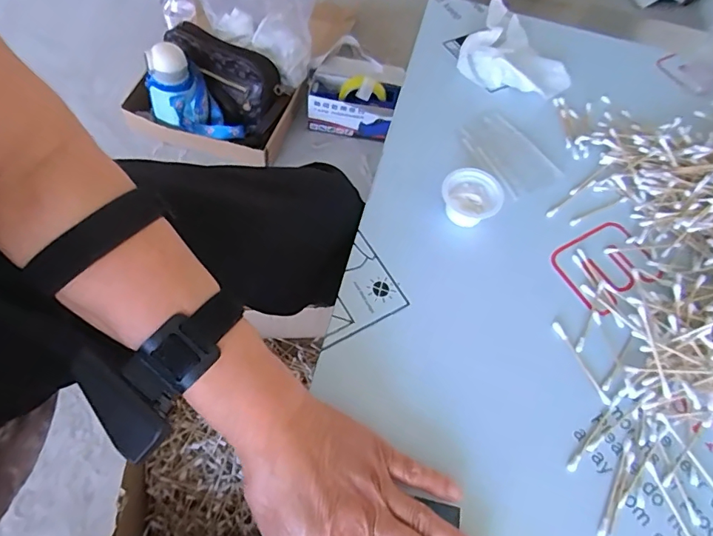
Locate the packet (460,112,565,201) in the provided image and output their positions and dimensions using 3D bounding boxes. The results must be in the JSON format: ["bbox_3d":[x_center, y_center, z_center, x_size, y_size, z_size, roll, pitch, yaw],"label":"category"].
[{"bbox_3d":[0.156,-0.117,0.479,0.063,0.008,0.099,-27,68,-19],"label":"packet"}]

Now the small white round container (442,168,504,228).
[{"bbox_3d":[0.106,-0.065,0.425,0.050,0.035,0.046,3,61,-5],"label":"small white round container"}]

